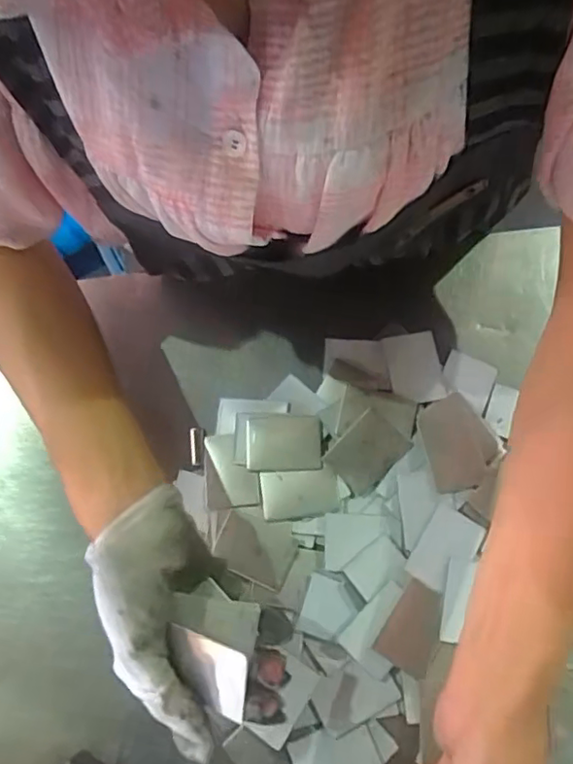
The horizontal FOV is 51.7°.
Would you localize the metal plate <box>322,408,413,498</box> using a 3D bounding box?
[{"bbox_3d":[0.051,0.046,0.380,0.036,0.005,0.047,41,80,11],"label":"metal plate"}]

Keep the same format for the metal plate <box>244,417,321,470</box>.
[{"bbox_3d":[-0.002,0.040,0.387,0.049,0.005,0.036,0,75,2],"label":"metal plate"}]

